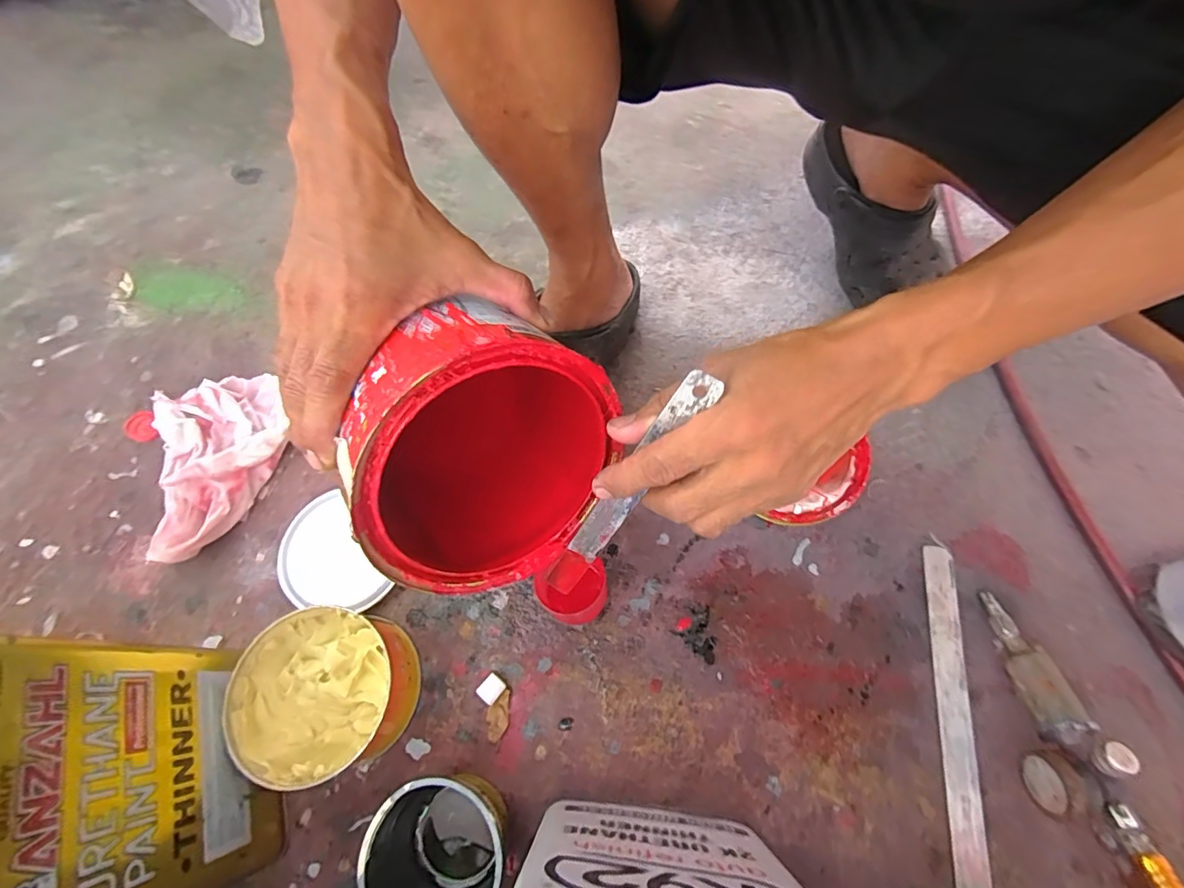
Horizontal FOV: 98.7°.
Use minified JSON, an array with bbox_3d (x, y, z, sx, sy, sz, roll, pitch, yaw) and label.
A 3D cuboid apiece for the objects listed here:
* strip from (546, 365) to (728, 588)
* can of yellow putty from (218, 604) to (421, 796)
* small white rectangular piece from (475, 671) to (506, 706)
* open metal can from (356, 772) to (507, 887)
[{"bbox_3d":[0.017,0.035,0.308,0.021,0.194,0.006,27,37,-7],"label":"strip"},{"bbox_3d":[-0.215,0.202,0.418,0.118,0.071,0.120,-1,69,2],"label":"can of yellow putty"},{"bbox_3d":[-0.087,0.210,0.437,0.019,0.012,0.021,34,74,14],"label":"small white rectangular piece"},{"bbox_3d":[-0.106,0.291,0.368,0.093,0.085,0.091,-1,69,2],"label":"open metal can"}]

